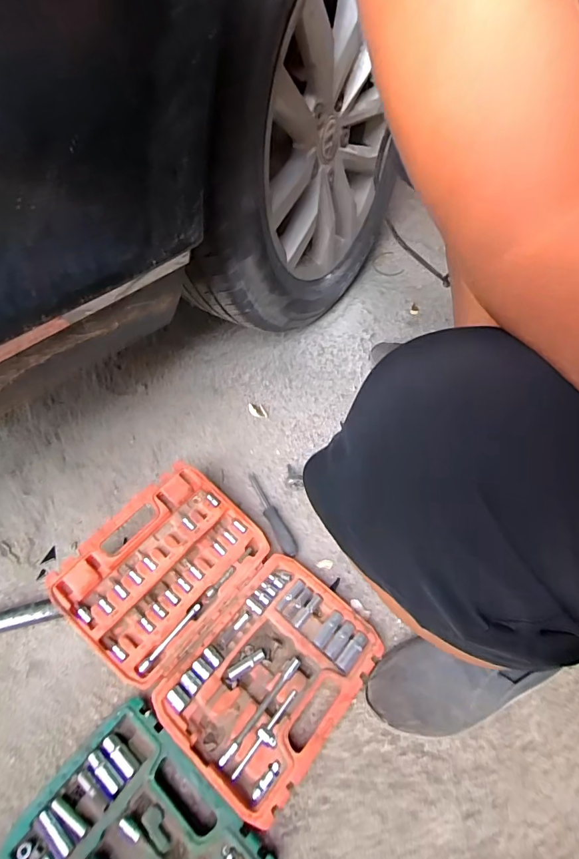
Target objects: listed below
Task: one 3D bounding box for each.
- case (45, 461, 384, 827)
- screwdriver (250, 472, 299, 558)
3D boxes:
[{"bbox_3d":[-0.097,0.239,0.552,0.368,0.078,0.249,36,64,23],"label":"case"},{"bbox_3d":[-0.028,0.129,0.662,0.024,0.020,0.152,-23,58,-13],"label":"screwdriver"}]

